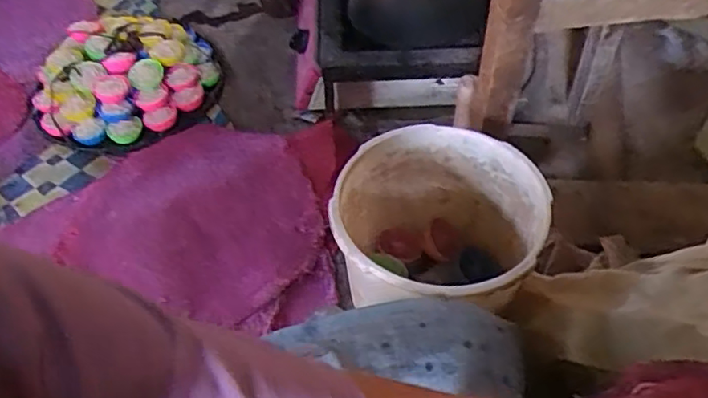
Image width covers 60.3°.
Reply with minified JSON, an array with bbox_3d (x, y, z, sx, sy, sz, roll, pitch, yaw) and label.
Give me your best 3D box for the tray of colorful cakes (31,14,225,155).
[{"bbox_3d":[-0.409,-0.229,1.099,0.298,0.095,0.320,18,54,17],"label":"tray of colorful cakes"}]

